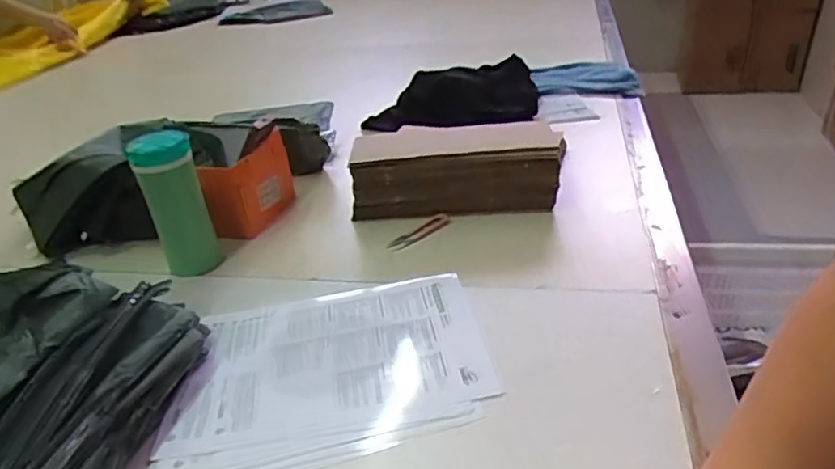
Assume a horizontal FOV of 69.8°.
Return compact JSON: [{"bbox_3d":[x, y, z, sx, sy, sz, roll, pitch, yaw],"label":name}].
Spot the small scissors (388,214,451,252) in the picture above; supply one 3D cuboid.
[{"bbox_3d":[0.002,-0.004,0.844,0.105,0.009,0.030,-24,37,-27],"label":"small scissors"}]

